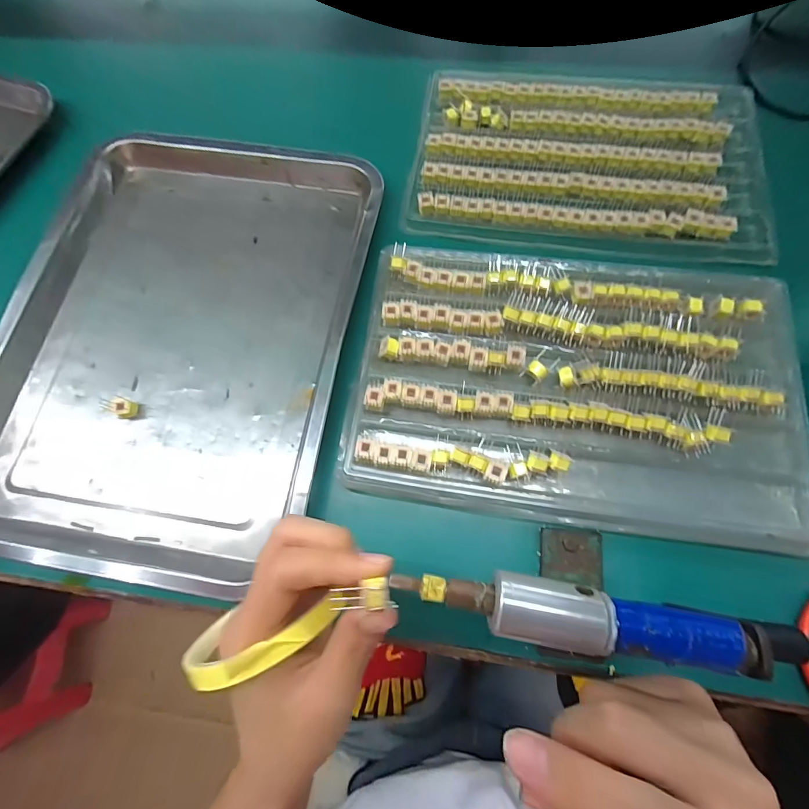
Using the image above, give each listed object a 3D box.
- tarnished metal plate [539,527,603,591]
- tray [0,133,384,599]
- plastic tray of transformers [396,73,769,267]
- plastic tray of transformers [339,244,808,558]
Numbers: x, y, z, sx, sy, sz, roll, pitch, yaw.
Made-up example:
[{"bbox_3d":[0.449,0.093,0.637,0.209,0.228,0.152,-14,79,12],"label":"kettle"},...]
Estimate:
[{"bbox_3d":[0.116,0.105,0.272,0.040,0.007,0.035,7,73,4],"label":"tarnished metal plate"},{"bbox_3d":[-0.183,-0.072,0.328,0.280,0.027,0.392,9,74,5],"label":"tray"},{"bbox_3d":[0.174,-0.240,0.375,0.321,0.022,0.202,9,73,5],"label":"plastic tray of transformers"},{"bbox_3d":[0.125,-0.019,0.294,0.314,0.020,0.206,7,73,5],"label":"plastic tray of transformers"}]

